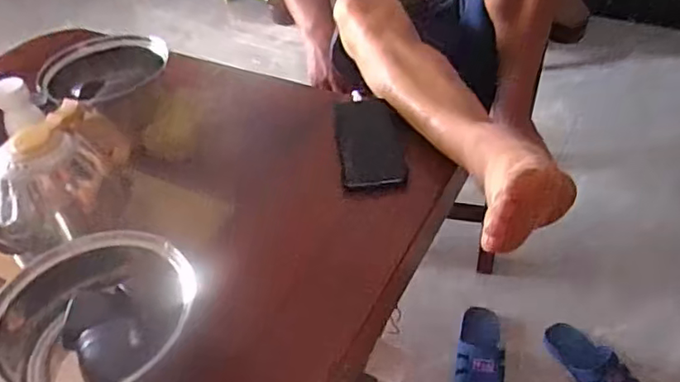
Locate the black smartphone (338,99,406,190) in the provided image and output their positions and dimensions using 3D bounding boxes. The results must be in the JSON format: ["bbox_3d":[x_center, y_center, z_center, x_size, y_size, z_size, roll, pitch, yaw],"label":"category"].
[{"bbox_3d":[0.037,-0.063,0.735,0.078,0.013,0.156,-6,44,-1],"label":"black smartphone"}]

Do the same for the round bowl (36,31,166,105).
[{"bbox_3d":[-0.307,-0.157,0.764,0.154,0.038,0.130,-31,49,-24],"label":"round bowl"}]

